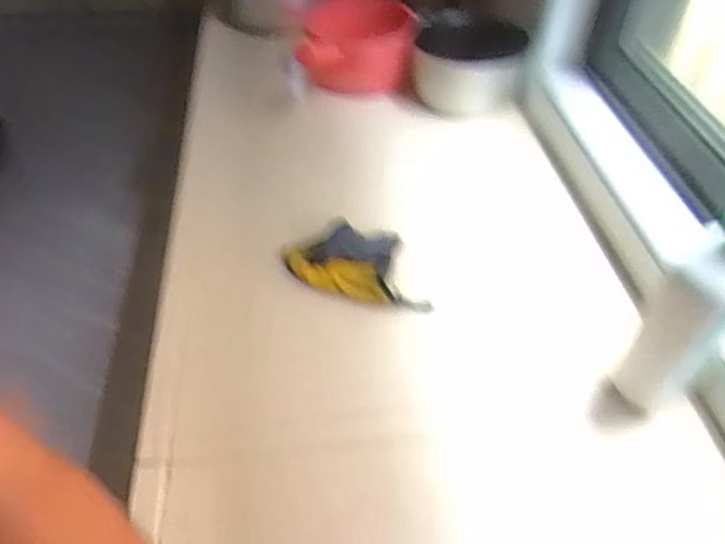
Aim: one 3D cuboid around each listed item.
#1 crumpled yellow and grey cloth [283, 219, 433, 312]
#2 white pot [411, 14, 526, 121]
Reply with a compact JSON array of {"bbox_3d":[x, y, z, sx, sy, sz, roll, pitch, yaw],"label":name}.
[{"bbox_3d":[-0.001,-0.012,0.751,0.189,0.025,0.100,15,51,11],"label":"crumpled yellow and grey cloth"},{"bbox_3d":[0.191,-0.378,1.060,0.174,0.134,0.186,1,49,-1],"label":"white pot"}]

